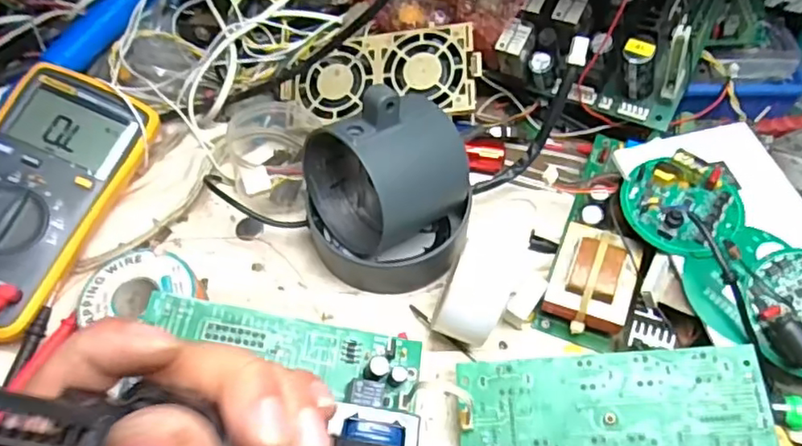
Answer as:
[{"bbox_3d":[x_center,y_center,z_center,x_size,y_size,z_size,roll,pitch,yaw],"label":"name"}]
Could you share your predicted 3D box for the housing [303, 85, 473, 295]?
[{"bbox_3d":[-0.006,-0.018,0.381,0.101,0.110,0.080,-12,58,-8],"label":"housing"}]

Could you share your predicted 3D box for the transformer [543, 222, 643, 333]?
[{"bbox_3d":[0.119,0.036,0.388,0.047,0.042,0.059,19,59,12],"label":"transformer"}]

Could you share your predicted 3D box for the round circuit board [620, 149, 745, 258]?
[{"bbox_3d":[0.175,-0.012,0.375,0.072,0.022,0.064,-2,57,-2],"label":"round circuit board"}]

